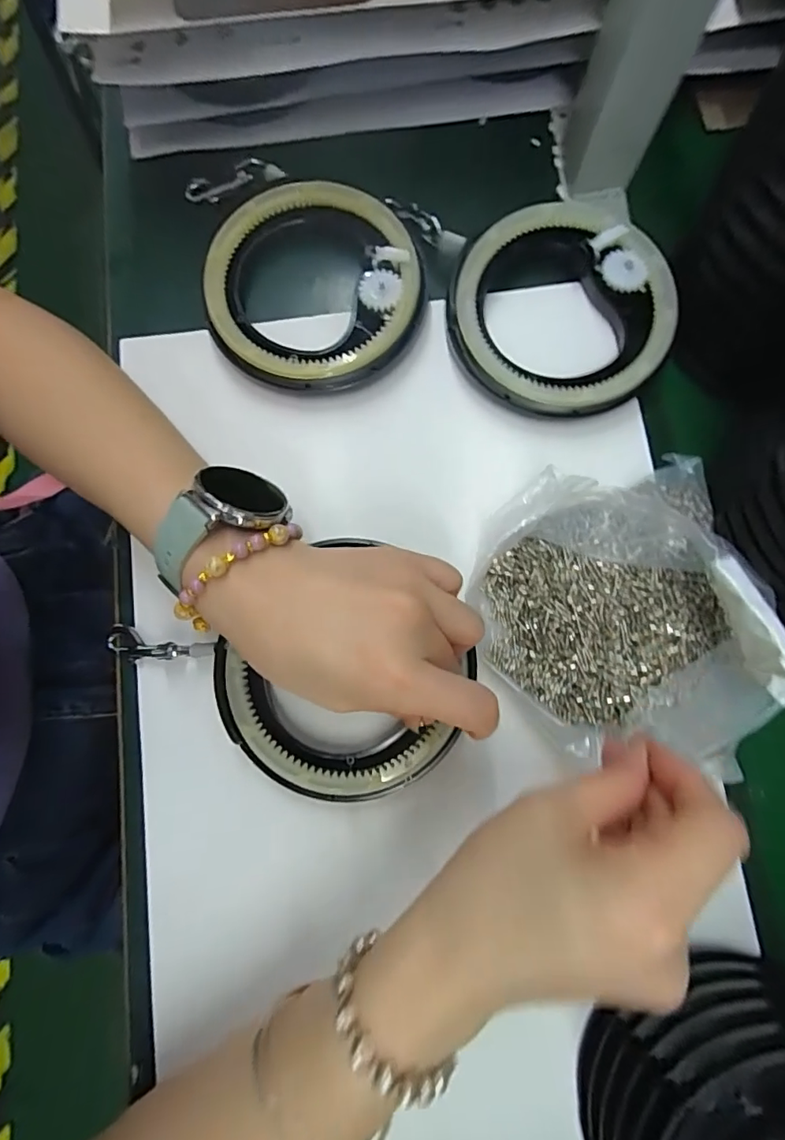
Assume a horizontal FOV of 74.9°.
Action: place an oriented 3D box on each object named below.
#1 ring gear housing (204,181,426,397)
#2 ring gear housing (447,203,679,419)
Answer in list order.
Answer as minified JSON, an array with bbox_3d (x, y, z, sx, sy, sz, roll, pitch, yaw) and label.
[{"bbox_3d":[-0.046,-0.166,0.304,0.124,0.023,0.122,-4,79,-2],"label":"ring gear housing"},{"bbox_3d":[0.094,-0.148,0.298,0.120,0.032,0.121,0,78,-1],"label":"ring gear housing"}]

